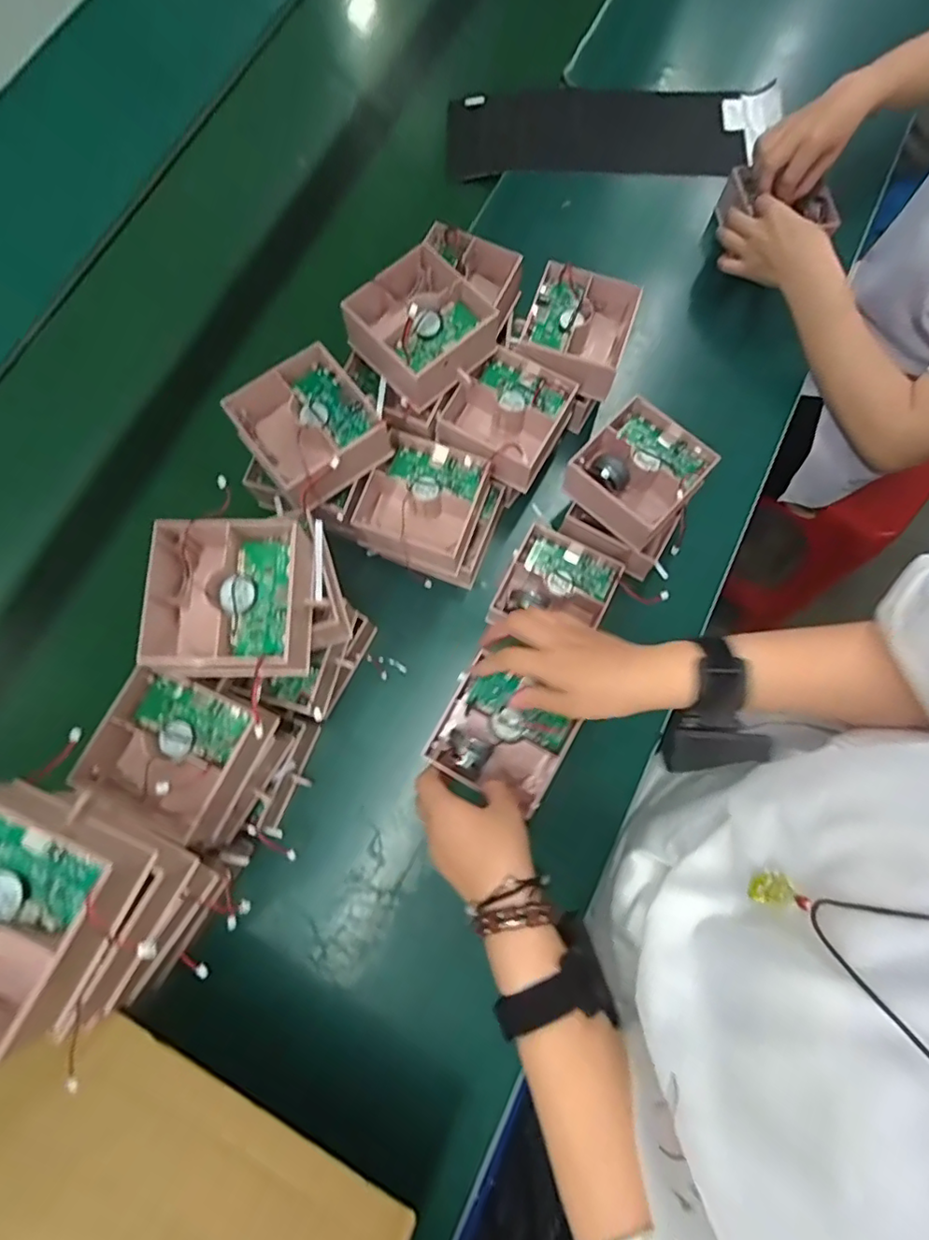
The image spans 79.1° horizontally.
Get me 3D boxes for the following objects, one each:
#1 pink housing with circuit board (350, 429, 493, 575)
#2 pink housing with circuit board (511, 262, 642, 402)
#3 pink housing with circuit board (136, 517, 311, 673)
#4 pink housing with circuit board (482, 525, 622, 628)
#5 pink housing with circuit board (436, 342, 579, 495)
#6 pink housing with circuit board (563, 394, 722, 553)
[{"bbox_3d":[-0.040,-0.111,0.534,0.104,0.047,0.107,18,77,5],"label":"pink housing with circuit board"},{"bbox_3d":[0.112,-0.290,0.570,0.103,0.051,0.115,19,77,5],"label":"pink housing with circuit board"},{"bbox_3d":[-0.172,-0.013,0.413,0.116,0.061,0.113,2,76,1],"label":"pink housing with circuit board"},{"bbox_3d":[0.092,-0.031,0.562,0.103,0.038,0.101,23,77,6],"label":"pink housing with circuit board"},{"bbox_3d":[0.038,-0.196,0.555,0.106,0.054,0.109,27,78,7],"label":"pink housing with circuit board"},{"bbox_3d":[0.164,-0.140,0.543,0.105,0.049,0.113,41,79,10],"label":"pink housing with circuit board"}]

